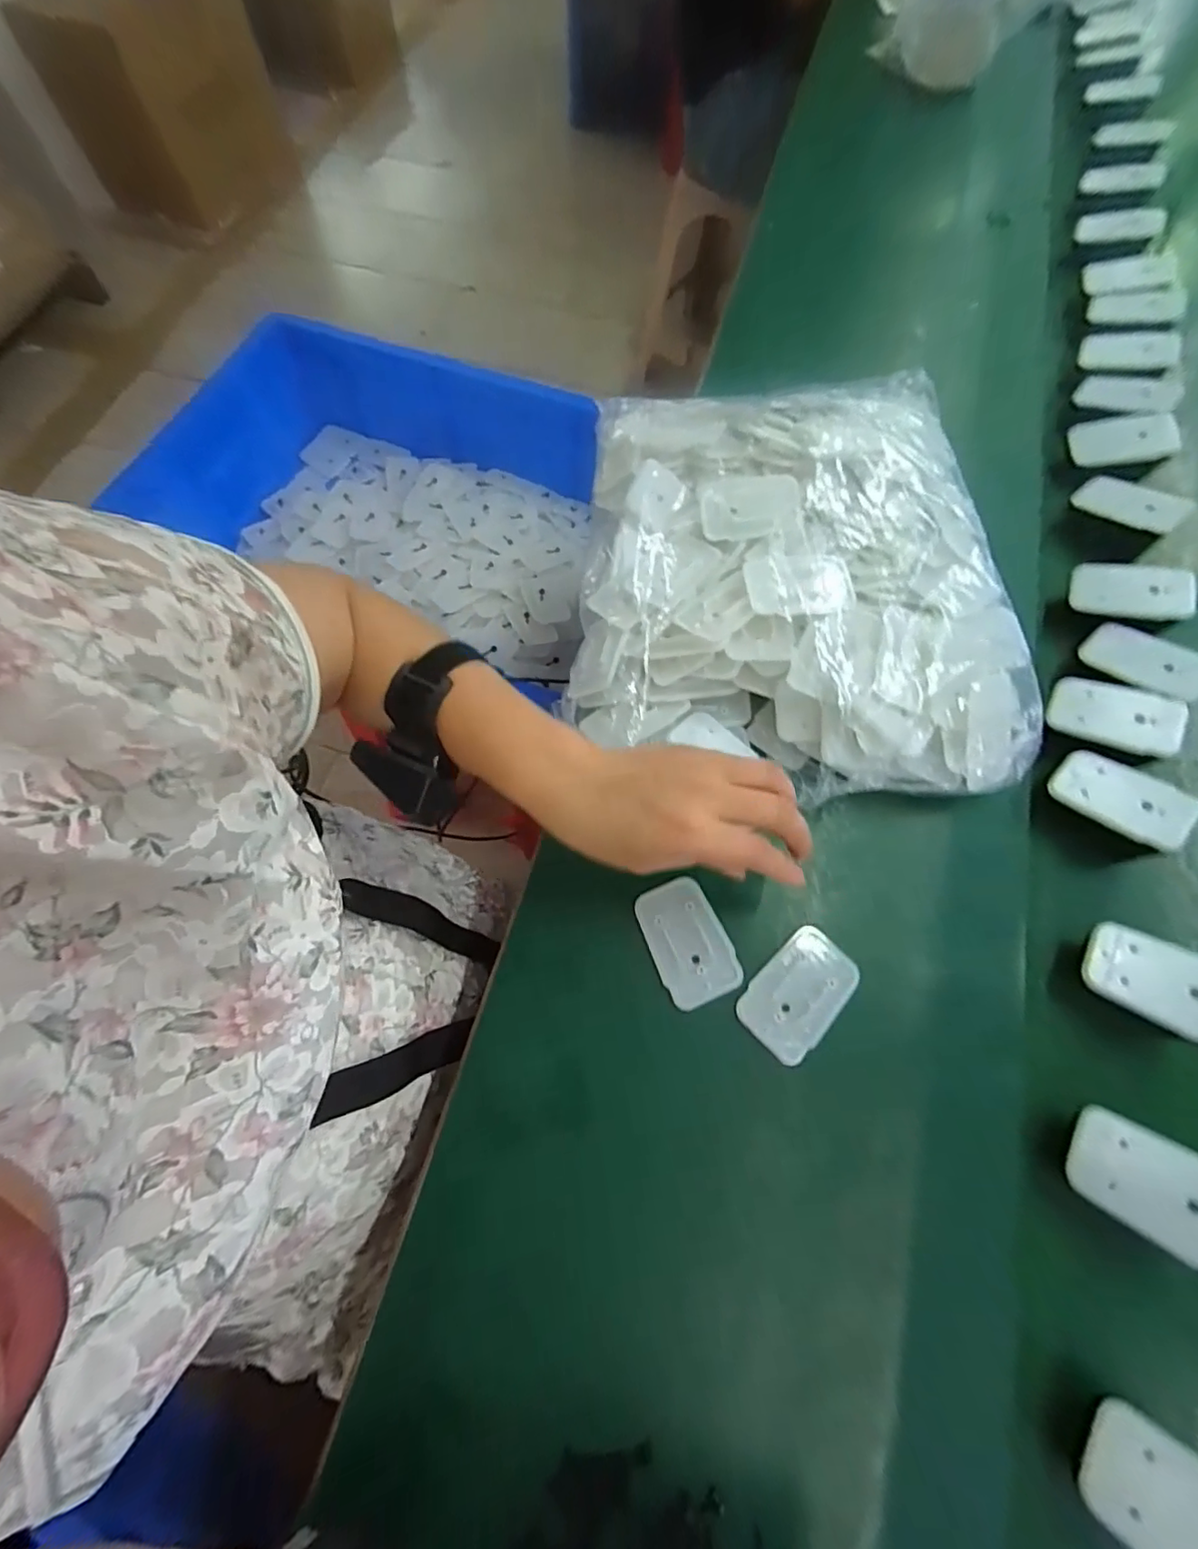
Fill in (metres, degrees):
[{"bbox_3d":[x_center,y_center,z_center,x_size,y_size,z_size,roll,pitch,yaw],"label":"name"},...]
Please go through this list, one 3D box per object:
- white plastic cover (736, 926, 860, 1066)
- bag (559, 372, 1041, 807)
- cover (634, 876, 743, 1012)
[{"bbox_3d":[0.116,0.126,0.329,0.071,0.008,0.044,-42,75,-14],"label":"white plastic cover"},{"bbox_3d":[0.134,-0.145,0.392,0.283,0.066,0.317,6,70,2],"label":"bag"},{"bbox_3d":[0.053,0.100,0.341,0.046,0.004,0.070,-21,71,-7],"label":"cover"}]

